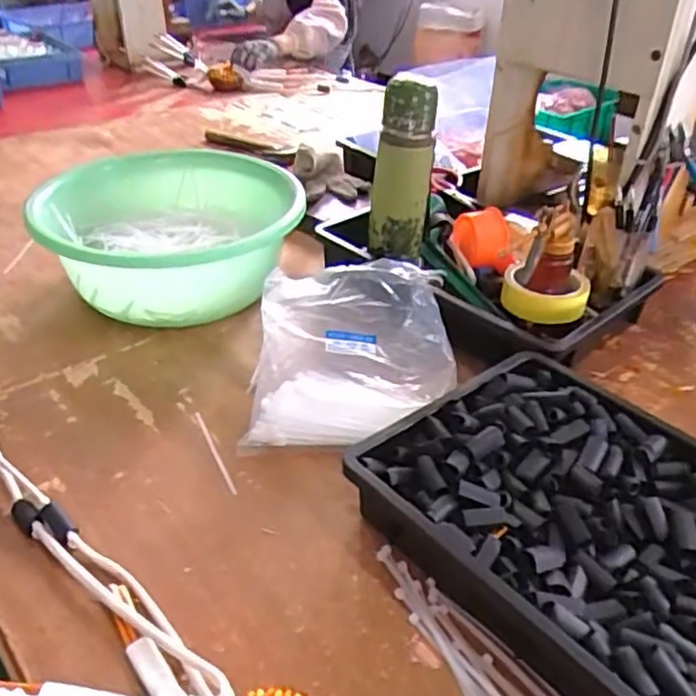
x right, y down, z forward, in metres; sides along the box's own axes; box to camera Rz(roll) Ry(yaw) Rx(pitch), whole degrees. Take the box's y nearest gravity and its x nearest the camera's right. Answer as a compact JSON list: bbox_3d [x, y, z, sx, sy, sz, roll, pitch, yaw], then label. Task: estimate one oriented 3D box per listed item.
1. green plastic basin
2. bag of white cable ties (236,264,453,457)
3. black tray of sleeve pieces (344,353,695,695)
[{"bbox_3d":[-0.208,-0.142,0.844,0.287,0.122,0.318,7,35,8],"label":"green plastic basin"},{"bbox_3d":[0.004,0.003,0.695,0.202,0.078,0.226,2,34,3],"label":"bag of white cable ties"},{"bbox_3d":[0.198,0.151,0.498,0.251,0.072,0.364,-26,42,-32],"label":"black tray of sleeve pieces"}]

